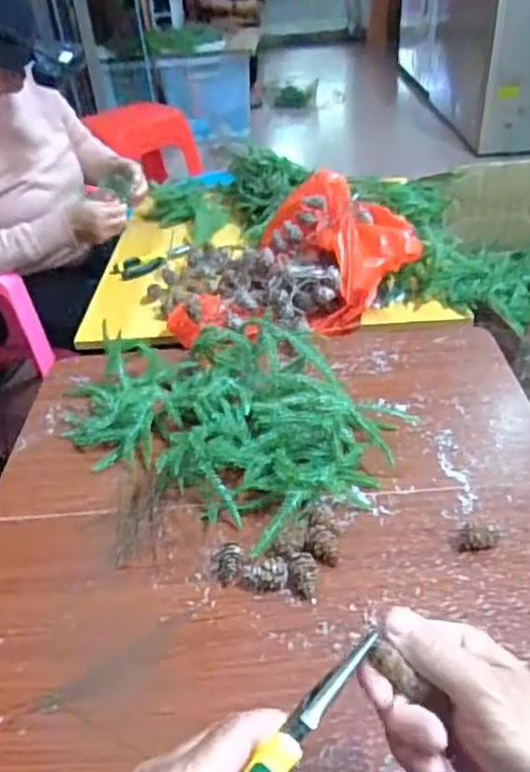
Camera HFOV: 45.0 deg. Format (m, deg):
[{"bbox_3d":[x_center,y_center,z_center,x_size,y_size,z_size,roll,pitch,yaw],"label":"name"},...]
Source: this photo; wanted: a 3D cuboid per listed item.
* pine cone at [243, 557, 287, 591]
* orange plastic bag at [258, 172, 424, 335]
[{"bbox_3d":[0.001,0.162,0.549,0.037,0.019,0.025,-5,36,1],"label":"pine cone"},{"bbox_3d":[0.110,-0.207,0.949,0.178,0.148,0.219,-15,37,-13],"label":"orange plastic bag"}]

